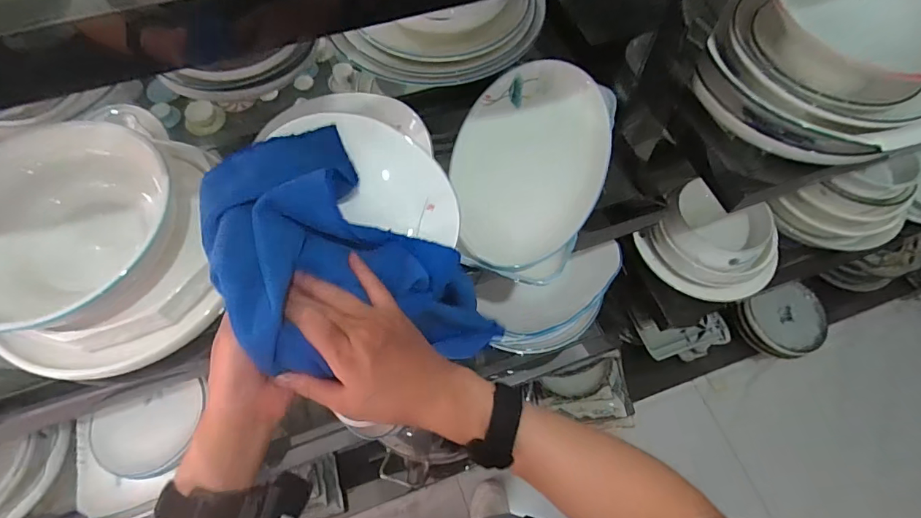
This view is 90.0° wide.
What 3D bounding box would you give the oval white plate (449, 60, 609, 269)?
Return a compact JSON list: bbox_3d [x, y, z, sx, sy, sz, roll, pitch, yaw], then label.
[{"bbox_3d":[0.094,-0.141,0.625,0.198,0.054,0.331,13,65,5],"label":"oval white plate"}]

